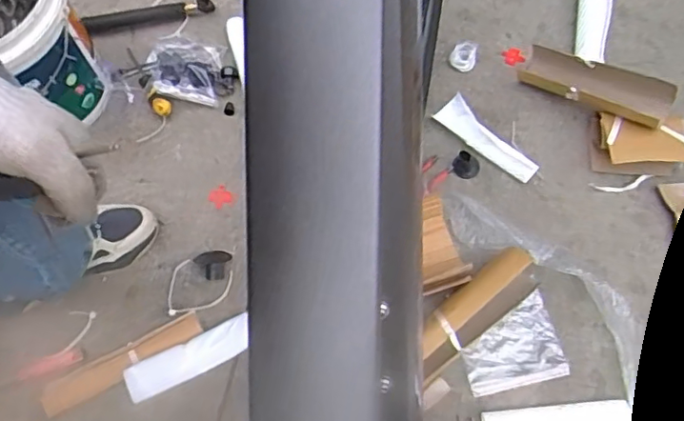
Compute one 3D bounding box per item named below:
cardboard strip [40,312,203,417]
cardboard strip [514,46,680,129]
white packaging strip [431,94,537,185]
[{"bbox_3d":[-0.333,0.232,0.862,0.248,0.014,0.052,-25,54,-9],"label":"cardboard strip"},{"bbox_3d":[0.431,-0.217,0.979,0.254,0.045,0.076,29,70,29],"label":"cardboard strip"},{"bbox_3d":[0.251,-0.119,0.996,0.058,0.028,0.193,-40,71,-14],"label":"white packaging strip"}]

